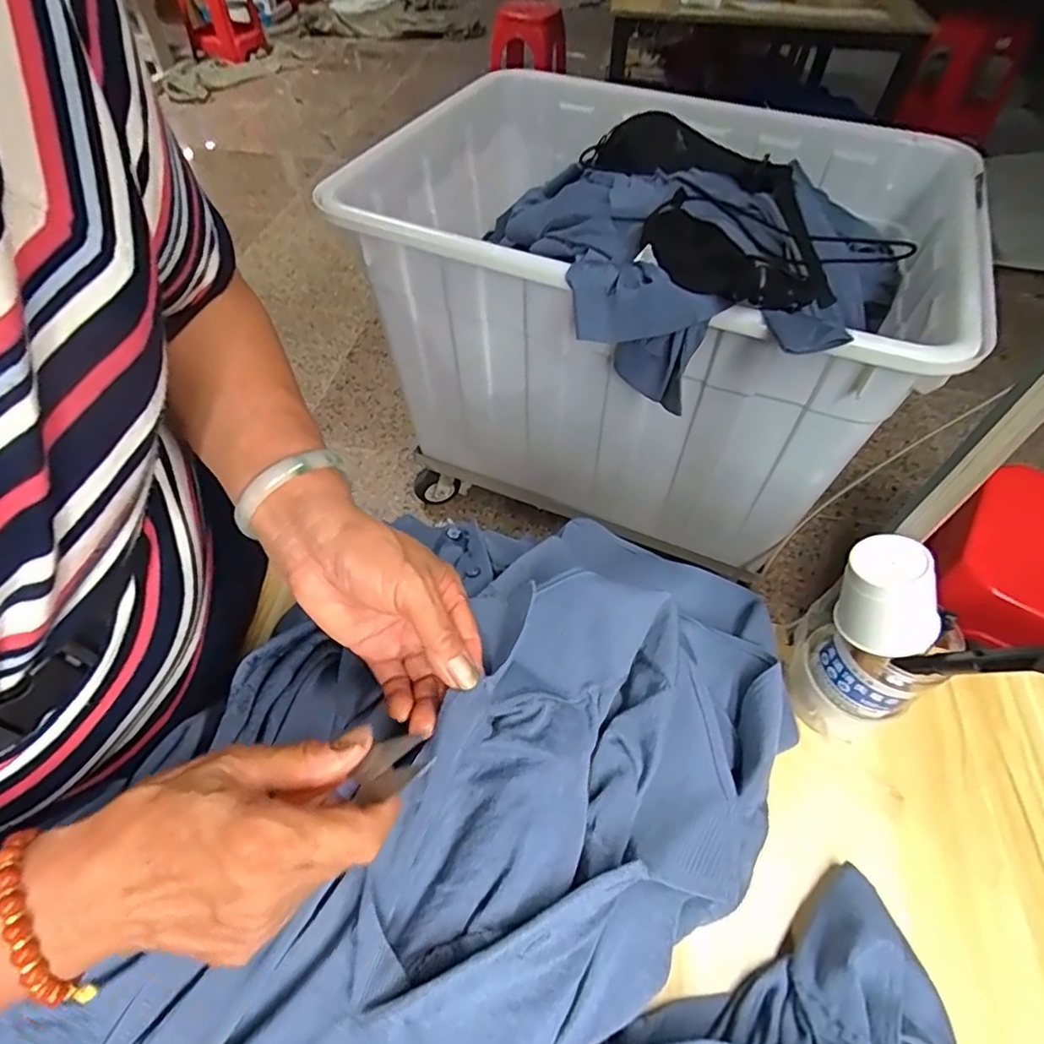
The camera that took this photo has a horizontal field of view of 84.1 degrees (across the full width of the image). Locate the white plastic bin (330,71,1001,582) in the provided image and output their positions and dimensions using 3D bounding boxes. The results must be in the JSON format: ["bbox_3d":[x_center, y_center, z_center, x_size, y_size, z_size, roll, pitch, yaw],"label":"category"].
[{"bbox_3d":[0.240,-0.427,1.190,0.921,0.561,0.776,22,56,15],"label":"white plastic bin"}]

